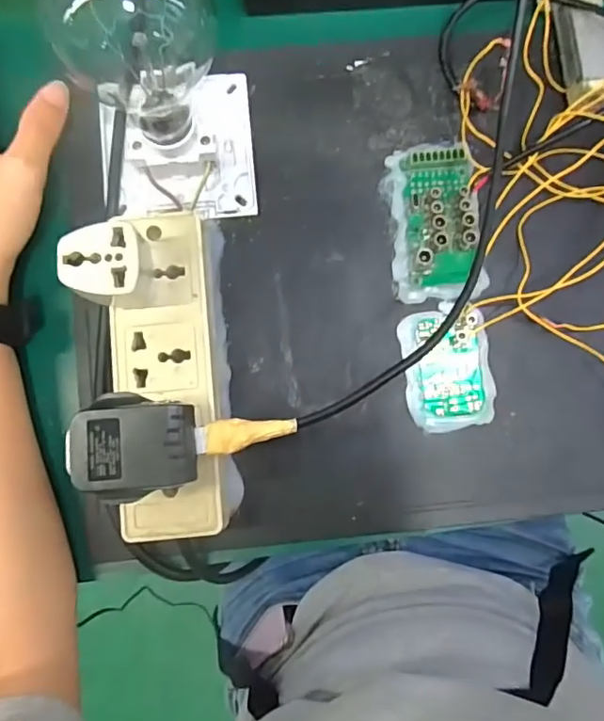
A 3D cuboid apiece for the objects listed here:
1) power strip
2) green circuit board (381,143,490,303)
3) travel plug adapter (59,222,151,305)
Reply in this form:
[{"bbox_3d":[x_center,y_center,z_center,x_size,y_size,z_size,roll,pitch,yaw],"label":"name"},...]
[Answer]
[{"bbox_3d":[-0.071,0.008,0.301,0.052,0.031,0.167,-6,84,-2],"label":"power strip"},{"bbox_3d":[0.078,-0.083,0.319,0.053,0.018,0.092,-6,84,-2],"label":"green circuit board"},{"bbox_3d":[-0.098,-0.048,0.278,0.035,0.031,0.036,0,84,-1],"label":"travel plug adapter"}]

